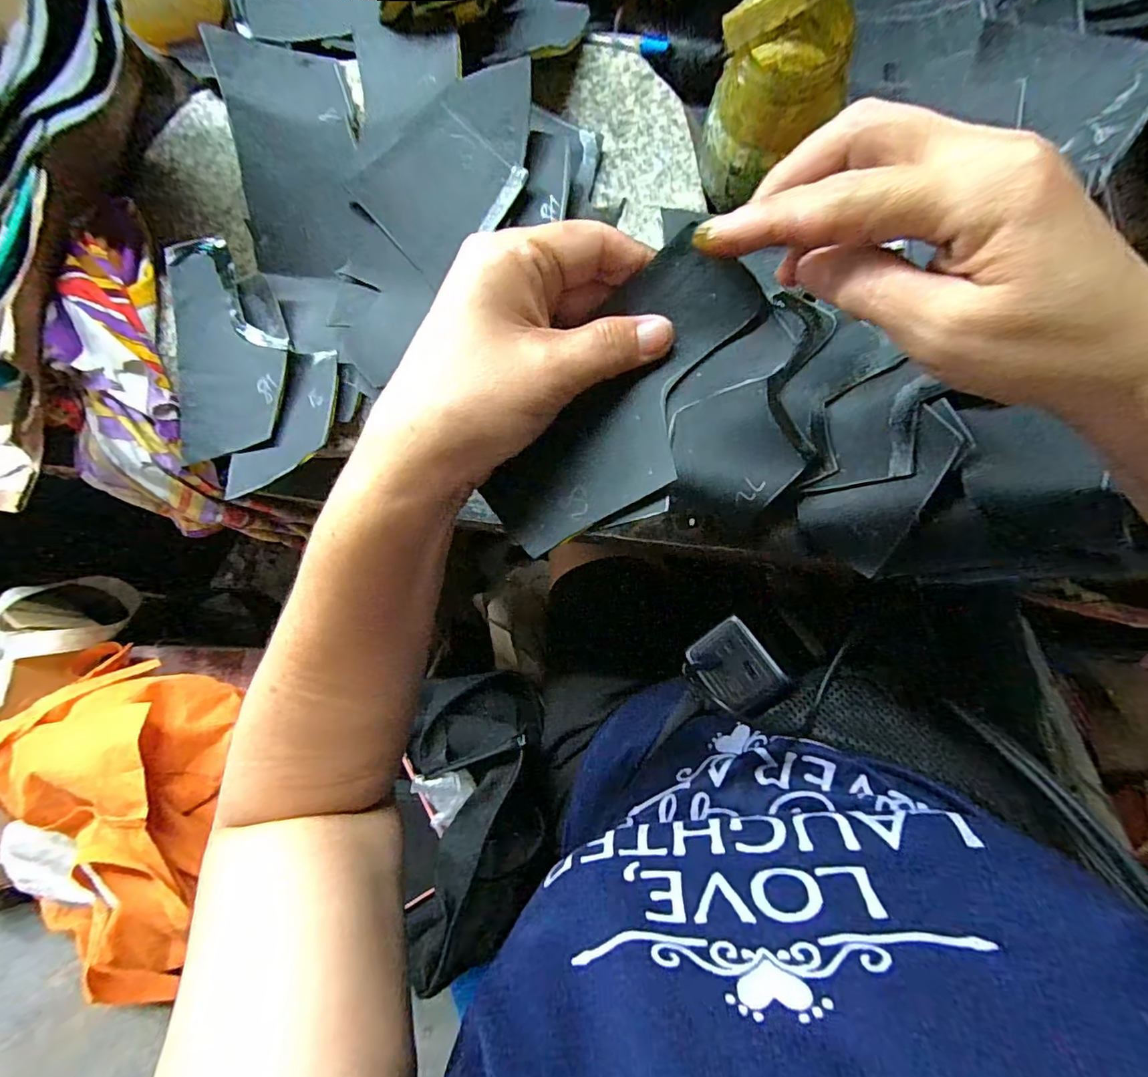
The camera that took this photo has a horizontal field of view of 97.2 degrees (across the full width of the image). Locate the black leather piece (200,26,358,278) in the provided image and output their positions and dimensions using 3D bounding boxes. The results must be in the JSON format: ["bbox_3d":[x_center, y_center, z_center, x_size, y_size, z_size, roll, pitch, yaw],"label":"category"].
[{"bbox_3d":[-0.182,-0.251,0.329,0.077,0.018,0.171,-13,83,4],"label":"black leather piece"}]

